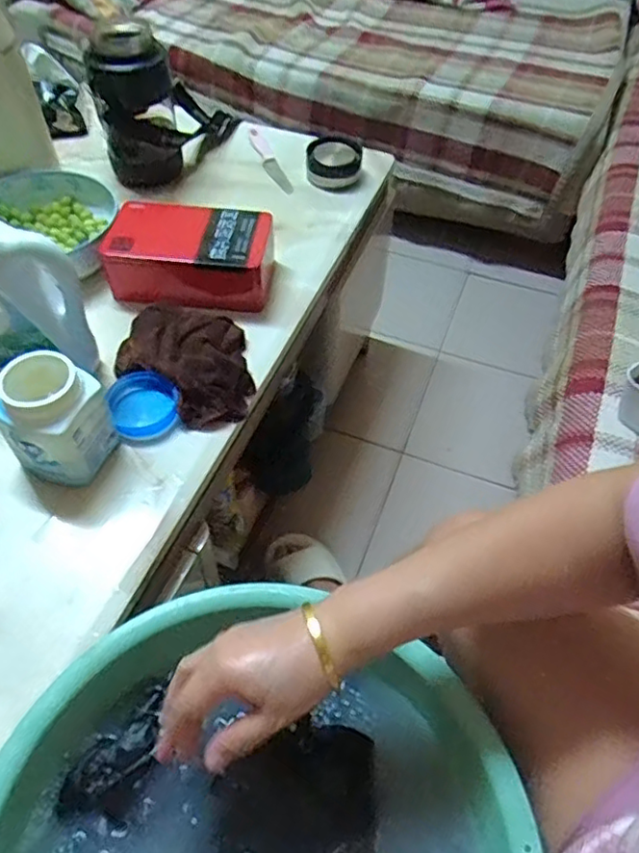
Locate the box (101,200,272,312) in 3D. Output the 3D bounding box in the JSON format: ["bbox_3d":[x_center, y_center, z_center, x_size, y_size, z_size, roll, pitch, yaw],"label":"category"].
[{"bbox_3d":[-0.167,-0.223,0.792,0.198,0.069,0.121,4,51,3],"label":"box"}]

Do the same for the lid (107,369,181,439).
[{"bbox_3d":[-0.198,-0.030,0.679,0.076,0.033,0.087,-18,53,-15],"label":"lid"}]

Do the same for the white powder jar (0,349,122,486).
[{"bbox_3d":[-0.257,-0.006,0.599,0.077,0.120,0.079,15,52,12],"label":"white powder jar"}]

